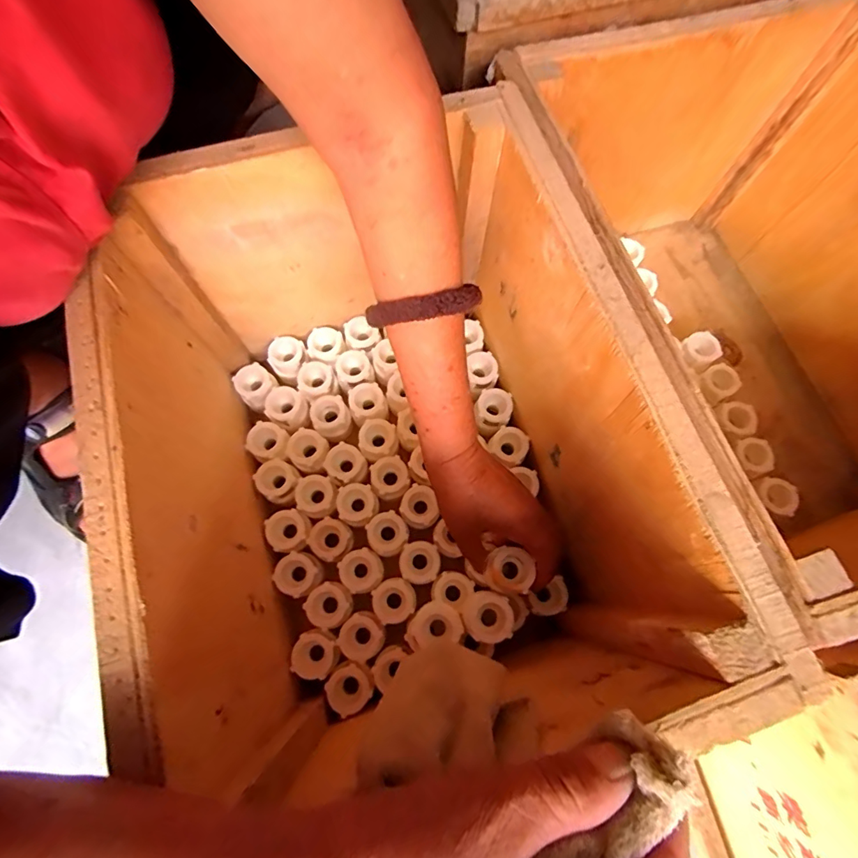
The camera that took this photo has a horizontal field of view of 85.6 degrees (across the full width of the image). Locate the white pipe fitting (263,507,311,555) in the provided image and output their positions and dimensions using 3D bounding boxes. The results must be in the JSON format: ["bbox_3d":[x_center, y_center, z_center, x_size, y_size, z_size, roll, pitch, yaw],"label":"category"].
[{"bbox_3d":[-0.130,0.097,0.435,0.039,0.025,0.038,-6,72,-3],"label":"white pipe fitting"}]

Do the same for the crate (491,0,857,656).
[{"bbox_3d":[0.265,-0.092,0.409,0.349,0.255,0.417,-16,73,-6],"label":"crate"}]

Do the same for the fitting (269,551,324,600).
[{"bbox_3d":[-0.118,0.133,0.424,0.037,0.029,0.038,42,76,11],"label":"fitting"}]

